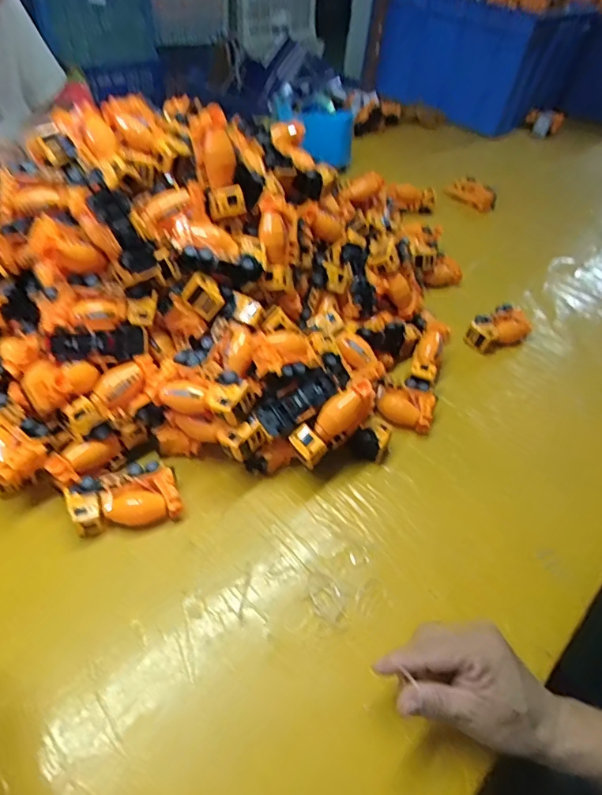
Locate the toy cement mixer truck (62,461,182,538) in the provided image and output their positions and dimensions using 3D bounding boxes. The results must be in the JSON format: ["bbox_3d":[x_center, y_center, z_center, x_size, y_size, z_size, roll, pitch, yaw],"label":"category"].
[{"bbox_3d":[-0.176,0.103,0.488,0.099,0.038,0.051,-12,49,-18],"label":"toy cement mixer truck"}]

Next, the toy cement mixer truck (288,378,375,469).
[{"bbox_3d":[0.037,0.027,0.523,0.103,0.042,0.035,-44,60,-3],"label":"toy cement mixer truck"}]

